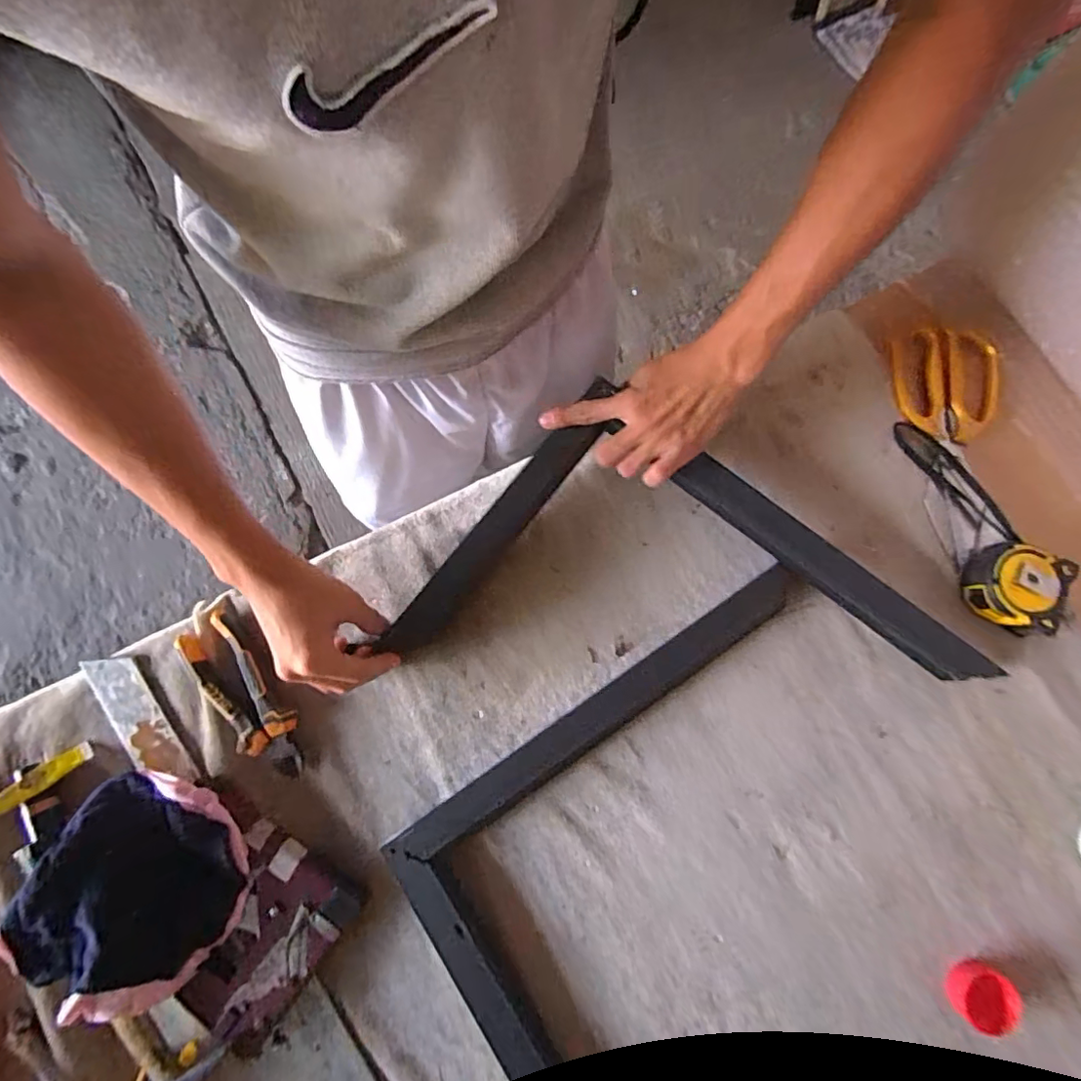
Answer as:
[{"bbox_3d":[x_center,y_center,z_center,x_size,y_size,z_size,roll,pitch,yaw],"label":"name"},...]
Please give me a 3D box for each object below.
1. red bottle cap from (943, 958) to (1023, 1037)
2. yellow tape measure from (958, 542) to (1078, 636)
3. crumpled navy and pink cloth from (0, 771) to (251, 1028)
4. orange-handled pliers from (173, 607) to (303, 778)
[{"bbox_3d":[0.324,0.334,0.400,0.039,0.020,0.042,0,77,1],"label":"red bottle cap"},{"bbox_3d":[0.397,0.039,0.456,0.062,0.036,0.070,36,80,8],"label":"yellow tape measure"},{"bbox_3d":[-0.296,0.255,0.403,0.138,0.061,0.137,34,80,8],"label":"crumpled navy and pink cloth"},{"bbox_3d":[-0.246,0.132,0.454,0.047,0.017,0.150,-40,80,-8],"label":"orange-handled pliers"}]

